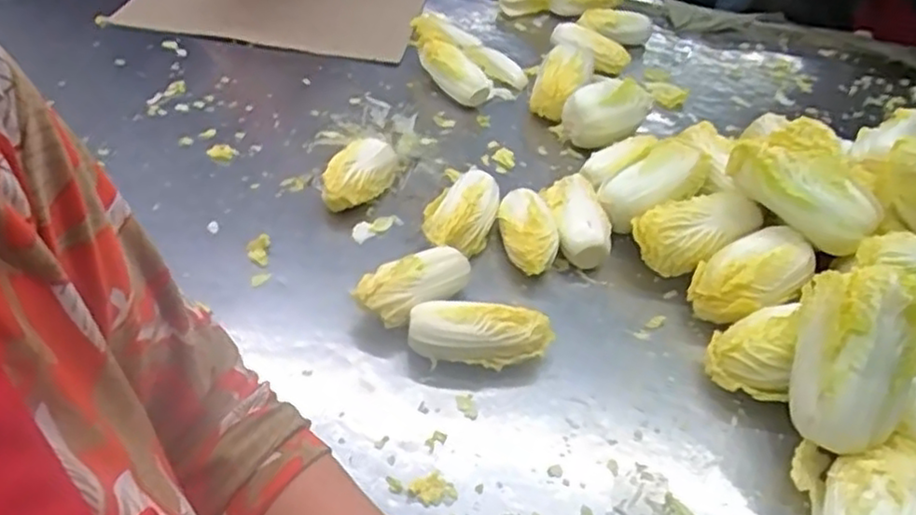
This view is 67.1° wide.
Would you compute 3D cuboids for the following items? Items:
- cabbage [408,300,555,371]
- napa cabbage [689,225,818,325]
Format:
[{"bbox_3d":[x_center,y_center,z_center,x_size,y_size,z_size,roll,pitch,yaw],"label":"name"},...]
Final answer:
[{"bbox_3d":[0.020,0.068,0.601,0.126,0.047,0.049,3,43,-4],"label":"cabbage"},{"bbox_3d":[0.288,0.017,0.672,0.125,0.056,0.075,-22,50,-28],"label":"napa cabbage"}]

